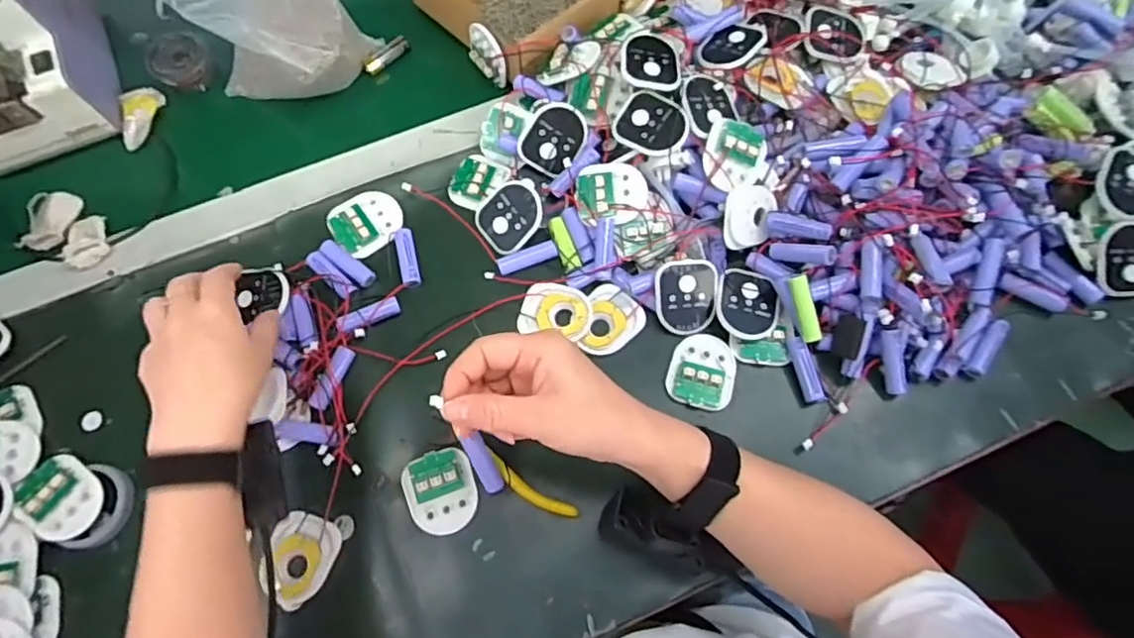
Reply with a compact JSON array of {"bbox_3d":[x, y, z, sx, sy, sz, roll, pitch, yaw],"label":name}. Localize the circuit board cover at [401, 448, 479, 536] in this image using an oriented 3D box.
[{"bbox_3d":[-0.092,0.126,0.454,0.049,0.010,0.056,-20,70,-7],"label":"circuit board cover"}]

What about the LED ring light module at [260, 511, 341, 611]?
[{"bbox_3d":[-0.190,0.171,0.443,0.047,0.010,0.060,17,70,7],"label":"LED ring light module"}]

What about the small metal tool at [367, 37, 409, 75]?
[{"bbox_3d":[-0.174,-0.255,0.603,0.013,0.013,0.049,42,75,14],"label":"small metal tool"}]

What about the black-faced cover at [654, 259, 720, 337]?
[{"bbox_3d":[0.095,-0.017,0.496,0.050,0.007,0.059,0,98,-6],"label":"black-faced cover"}]

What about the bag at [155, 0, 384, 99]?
[{"bbox_3d":[-0.239,-0.244,0.520,0.143,0.146,0.076,-23,72,-10],"label":"bag"}]

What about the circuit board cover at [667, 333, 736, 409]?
[{"bbox_3d":[0.105,0.039,0.483,0.050,0.008,0.058,14,70,5],"label":"circuit board cover"}]

